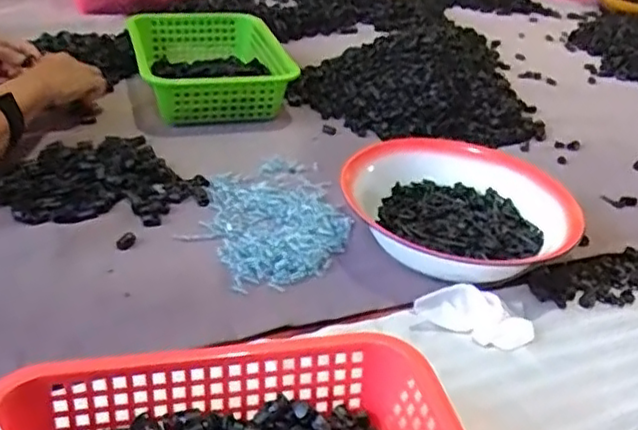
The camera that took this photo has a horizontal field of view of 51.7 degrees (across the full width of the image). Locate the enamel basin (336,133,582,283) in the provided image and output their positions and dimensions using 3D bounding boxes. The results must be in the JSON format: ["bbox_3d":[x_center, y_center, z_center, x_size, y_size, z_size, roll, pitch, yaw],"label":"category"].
[{"bbox_3d":[0.154,-0.010,0.755,0.253,0.067,0.222,6,34,1],"label":"enamel basin"}]

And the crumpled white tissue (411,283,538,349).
[{"bbox_3d":[0.148,0.095,0.628,0.110,0.032,0.040,13,34,11],"label":"crumpled white tissue"}]

